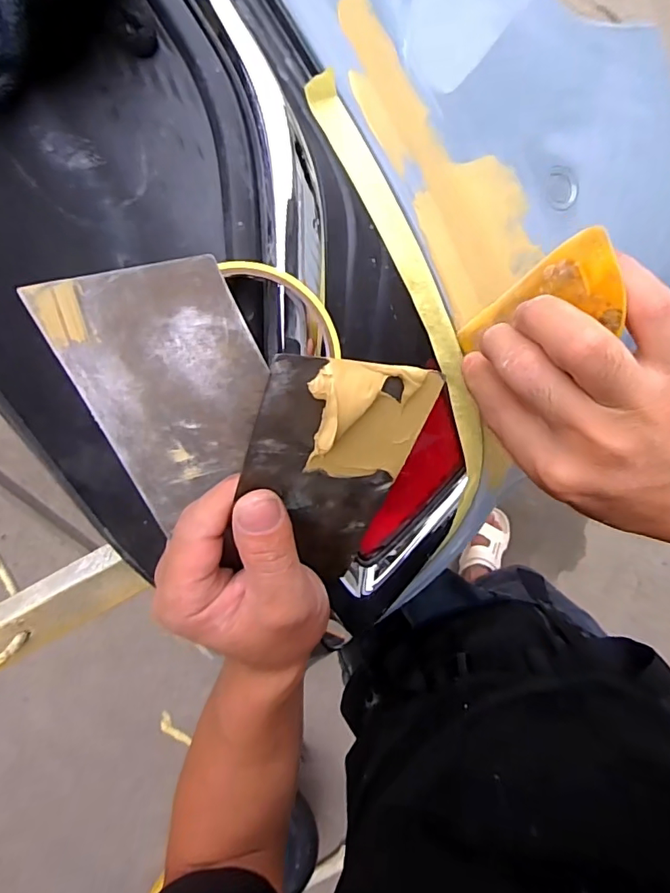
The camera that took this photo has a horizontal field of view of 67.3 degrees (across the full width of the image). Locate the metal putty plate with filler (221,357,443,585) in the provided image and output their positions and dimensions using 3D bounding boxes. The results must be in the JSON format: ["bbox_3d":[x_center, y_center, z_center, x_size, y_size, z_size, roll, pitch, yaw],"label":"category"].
[{"bbox_3d":[-0.004,0.020,0.209,0.070,0.011,0.119,1,129,-26],"label":"metal putty plate with filler"}]

